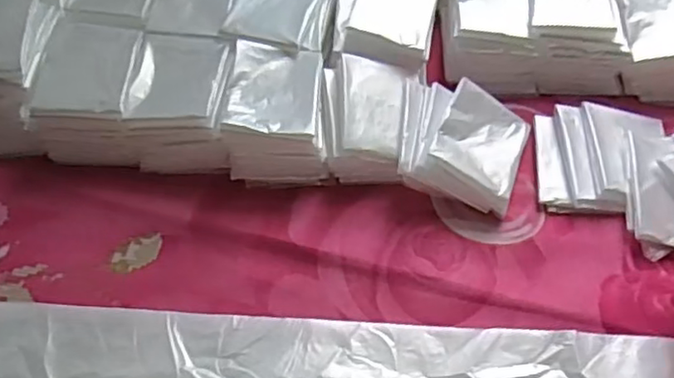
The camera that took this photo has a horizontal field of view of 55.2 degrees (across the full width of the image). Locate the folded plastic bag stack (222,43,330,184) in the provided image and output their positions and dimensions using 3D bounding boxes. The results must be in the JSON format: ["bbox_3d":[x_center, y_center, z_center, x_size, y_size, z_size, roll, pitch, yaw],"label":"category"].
[{"bbox_3d":[-0.042,-0.054,0.465,0.065,0.052,0.090,-1,54,0],"label":"folded plastic bag stack"}]

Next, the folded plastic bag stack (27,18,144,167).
[{"bbox_3d":[-0.177,-0.069,0.477,0.069,0.056,0.097,1,54,2],"label":"folded plastic bag stack"}]

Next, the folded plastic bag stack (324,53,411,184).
[{"bbox_3d":[0.020,-0.049,0.464,0.059,0.043,0.090,2,54,3],"label":"folded plastic bag stack"}]

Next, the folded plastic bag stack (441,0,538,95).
[{"bbox_3d":[0.120,-0.137,0.523,0.070,0.044,0.109,-2,54,-1],"label":"folded plastic bag stack"}]

